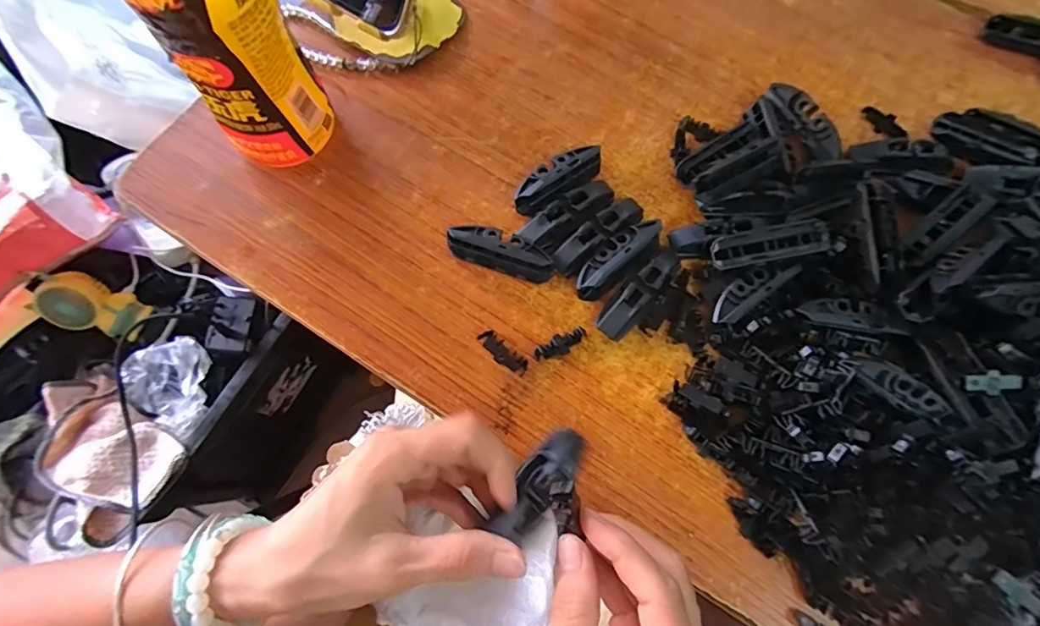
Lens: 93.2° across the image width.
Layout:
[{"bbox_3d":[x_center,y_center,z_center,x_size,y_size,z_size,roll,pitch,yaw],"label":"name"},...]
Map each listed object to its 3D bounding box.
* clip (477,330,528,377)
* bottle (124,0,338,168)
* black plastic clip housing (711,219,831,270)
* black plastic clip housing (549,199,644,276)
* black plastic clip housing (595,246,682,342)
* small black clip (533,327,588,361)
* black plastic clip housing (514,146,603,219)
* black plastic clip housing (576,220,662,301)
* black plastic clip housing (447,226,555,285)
[{"bbox_3d":[-0.010,0.025,0.304,0.035,0.008,0.012,40,75,10],"label":"clip"},{"bbox_3d":[-0.165,-0.162,0.263,0.064,0.188,0.076,-37,77,-12],"label":"bottle"},{"bbox_3d":[0.160,-0.044,0.314,0.074,0.010,0.021,-8,72,-4],"label":"black plastic clip housing"},{"bbox_3d":[0.051,-0.050,0.325,0.073,0.020,0.019,-35,76,-12],"label":"black plastic clip housing"},{"bbox_3d":[0.077,-0.013,0.313,0.021,0.021,0.072,40,75,10],"label":"black plastic clip housing"},{"bbox_3d":[0.026,0.020,0.308,0.036,0.008,0.013,-32,76,-11],"label":"small black clip"},{"bbox_3d":[0.026,-0.092,0.336,0.071,0.023,0.020,-33,76,-12],"label":"black plastic clip housing"},{"bbox_3d":[0.063,-0.036,0.319,0.069,0.023,0.023,-39,77,-13],"label":"black plastic clip housing"},{"bbox_3d":[-0.012,-0.040,0.319,0.070,0.021,0.022,19,72,4],"label":"black plastic clip housing"}]

